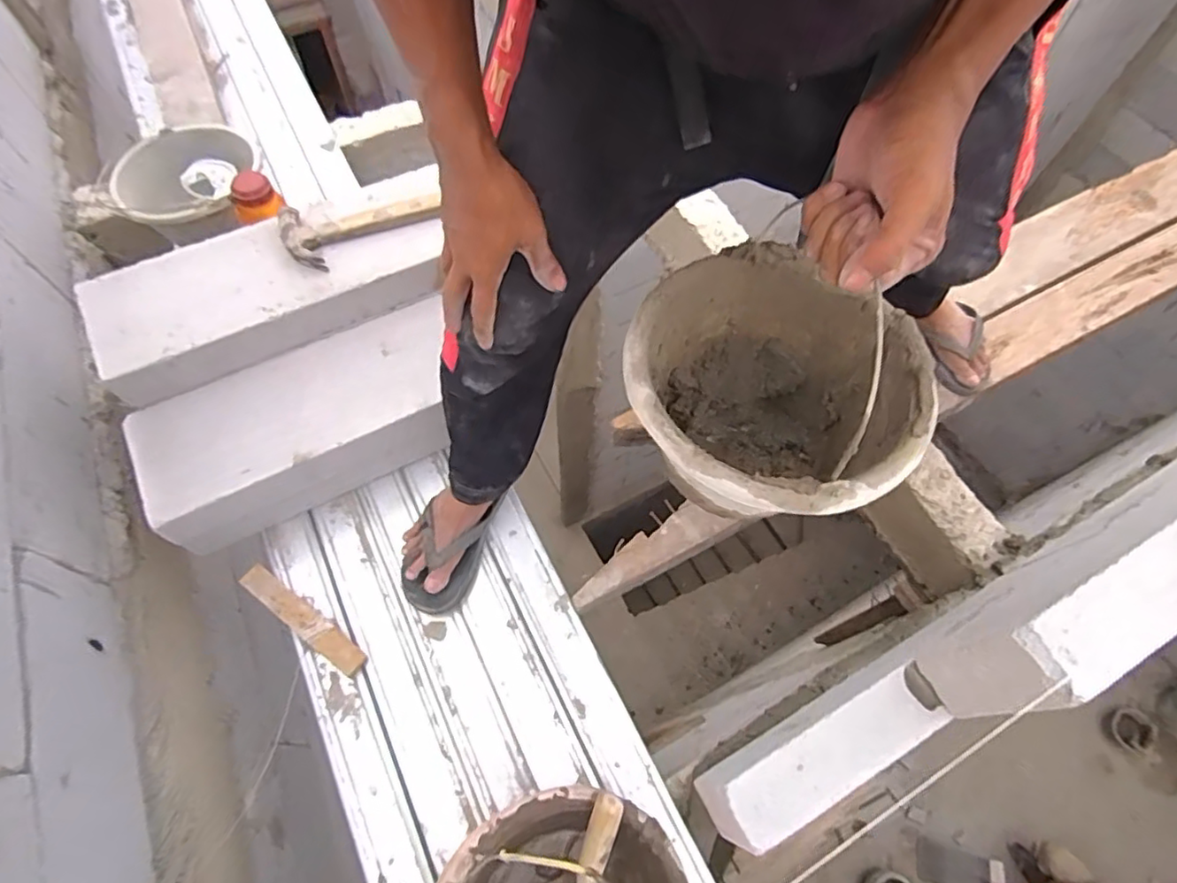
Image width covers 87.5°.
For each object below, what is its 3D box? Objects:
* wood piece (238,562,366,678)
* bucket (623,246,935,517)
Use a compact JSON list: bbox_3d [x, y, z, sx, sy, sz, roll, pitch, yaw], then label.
[{"bbox_3d":[-0.426,0.263,0.917,0.225,0.028,0.037,33,67,14],"label":"wood piece"},{"bbox_3d":[0.158,-0.033,0.586,0.244,0.158,0.249,1,63,-1],"label":"bucket"}]

